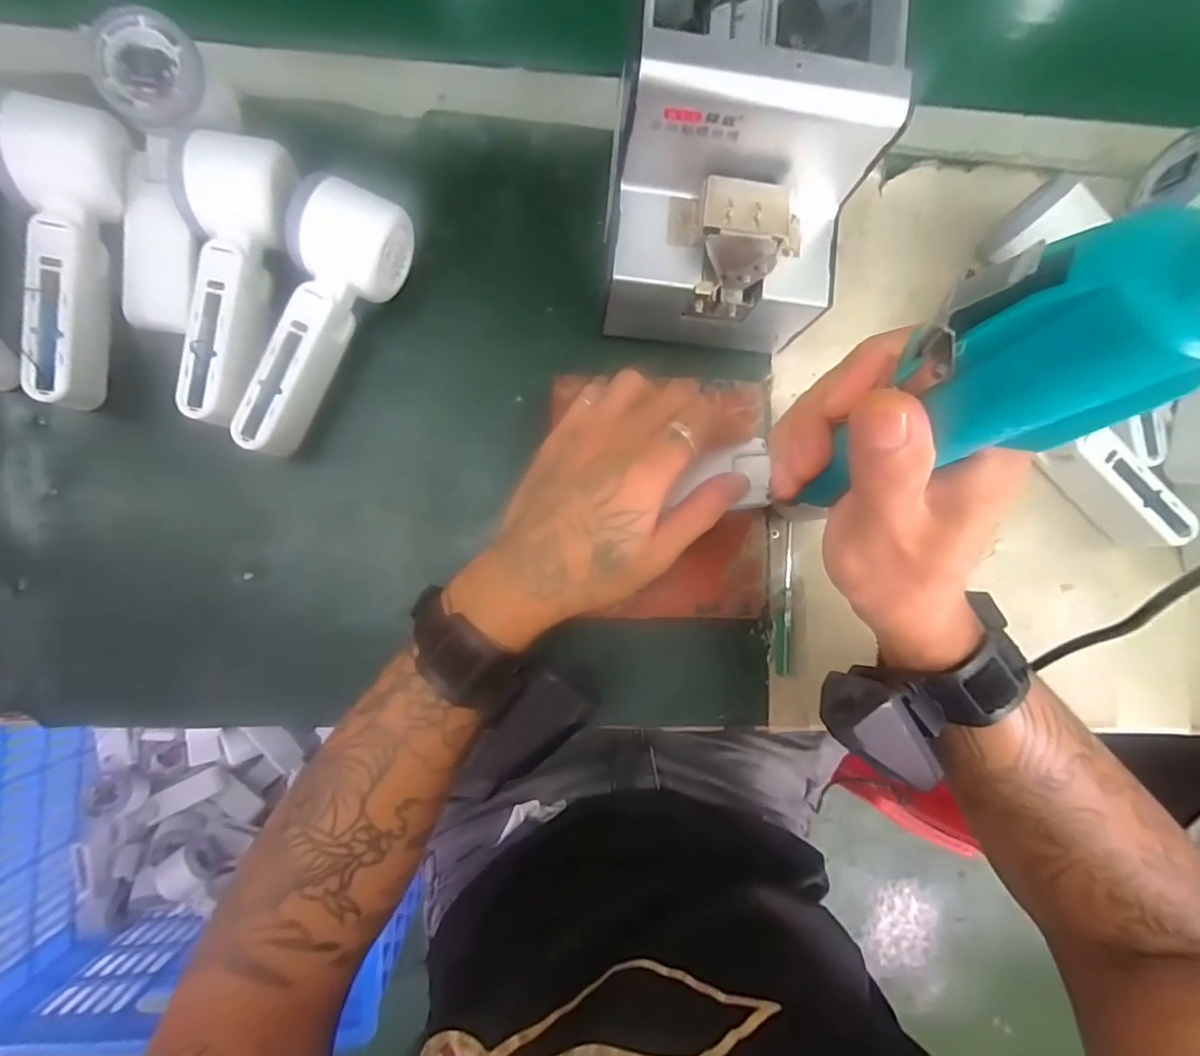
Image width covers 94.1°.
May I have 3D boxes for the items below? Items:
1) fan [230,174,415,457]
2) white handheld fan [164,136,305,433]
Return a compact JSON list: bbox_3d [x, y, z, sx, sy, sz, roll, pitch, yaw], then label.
[{"bbox_3d":[-0.163,-0.119,0.331,0.049,0.046,0.160,18,85,-3],"label":"fan"},{"bbox_3d":[-0.207,-0.140,0.321,0.051,0.049,0.155,1,86,-4],"label":"white handheld fan"}]

